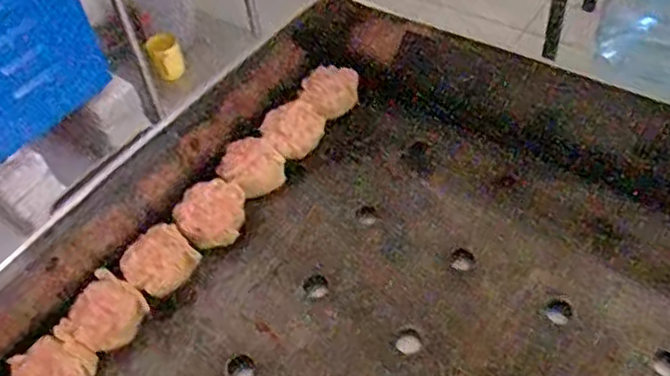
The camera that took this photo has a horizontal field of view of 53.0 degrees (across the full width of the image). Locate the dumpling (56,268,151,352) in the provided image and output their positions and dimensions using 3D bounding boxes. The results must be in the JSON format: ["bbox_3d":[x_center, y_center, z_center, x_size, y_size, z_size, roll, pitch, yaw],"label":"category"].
[{"bbox_3d":[-0.131,0.072,0.384,0.031,0.022,0.040,19,55,20],"label":"dumpling"}]

